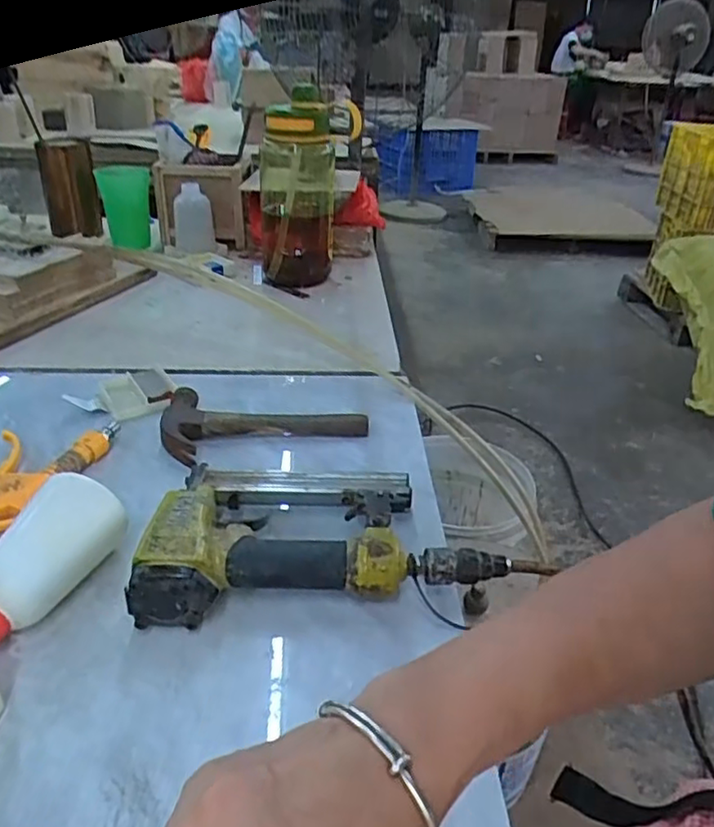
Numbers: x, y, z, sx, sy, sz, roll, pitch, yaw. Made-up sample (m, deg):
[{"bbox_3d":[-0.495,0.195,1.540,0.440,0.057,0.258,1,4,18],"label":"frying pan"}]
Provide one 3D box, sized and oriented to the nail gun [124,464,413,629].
[{"bbox_3d":[-0.050,0.086,0.467,0.171,0.049,0.149,4,31,2],"label":"nail gun"}]

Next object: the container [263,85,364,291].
[{"bbox_3d":[-0.084,-0.311,0.927,0.101,0.242,0.122,-4,31,-11],"label":"container"}]

